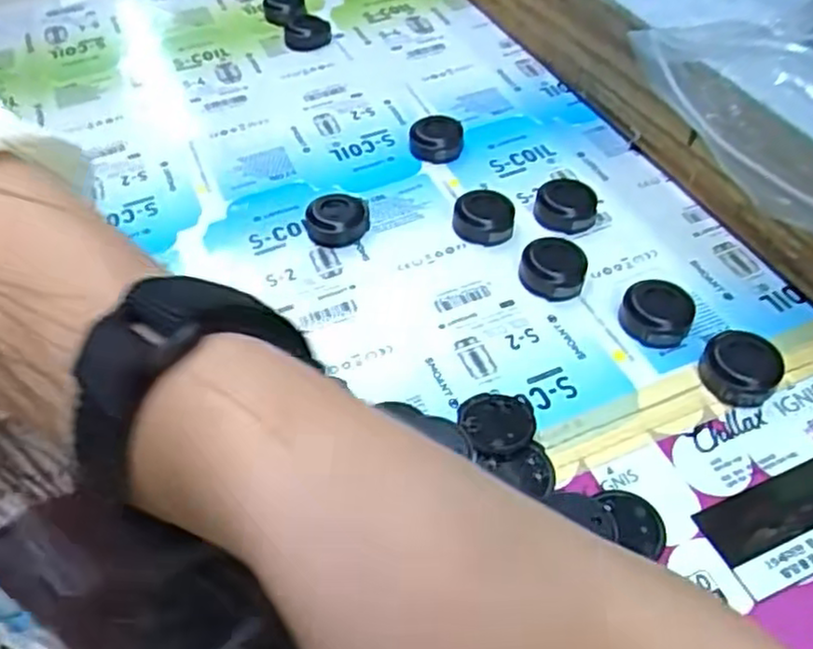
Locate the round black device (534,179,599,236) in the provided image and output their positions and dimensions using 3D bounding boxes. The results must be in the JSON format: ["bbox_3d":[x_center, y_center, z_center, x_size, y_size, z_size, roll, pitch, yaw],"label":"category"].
[{"bbox_3d":[0.080,-0.058,0.360,0.028,0.014,0.028,-2,49,3],"label":"round black device"}]

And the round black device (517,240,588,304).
[{"bbox_3d":[0.066,-0.025,0.330,0.030,0.013,0.027,10,51,13],"label":"round black device"}]

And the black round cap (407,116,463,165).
[{"bbox_3d":[0.016,-0.102,0.399,0.029,0.015,0.028,-2,49,3],"label":"black round cap"}]

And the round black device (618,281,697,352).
[{"bbox_3d":[0.107,-0.004,0.312,0.029,0.012,0.029,-2,49,3],"label":"round black device"}]

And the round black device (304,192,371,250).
[{"bbox_3d":[-0.035,-0.052,0.362,0.032,0.015,0.025,-11,49,-4],"label":"round black device"}]

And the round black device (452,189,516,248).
[{"bbox_3d":[0.038,-0.052,0.357,0.029,0.015,0.025,2,50,7],"label":"round black device"}]

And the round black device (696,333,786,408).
[{"bbox_3d":[0.133,0.018,0.289,0.029,0.013,0.027,-2,49,3],"label":"round black device"}]

